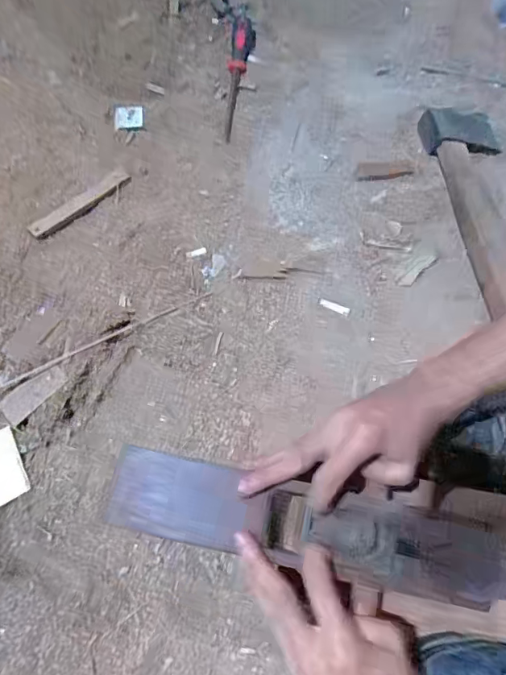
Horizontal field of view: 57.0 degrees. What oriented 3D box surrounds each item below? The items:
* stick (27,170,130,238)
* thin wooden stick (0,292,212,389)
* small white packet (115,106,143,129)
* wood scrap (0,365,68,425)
[{"bbox_3d":[-0.227,-0.176,0.610,0.143,0.011,0.020,-39,75,-19],"label":"stick"},{"bbox_3d":[-0.173,0.003,0.544,0.270,0.013,0.007,-25,71,-15],"label":"thin wooden stick"},{"bbox_3d":[-0.177,-0.314,0.665,0.038,0.007,0.038,-2,67,-6],"label":"small white packet"},{"bbox_3d":[-0.242,0.059,0.514,0.075,0.004,0.030,-39,75,-19],"label":"wood scrap"}]

